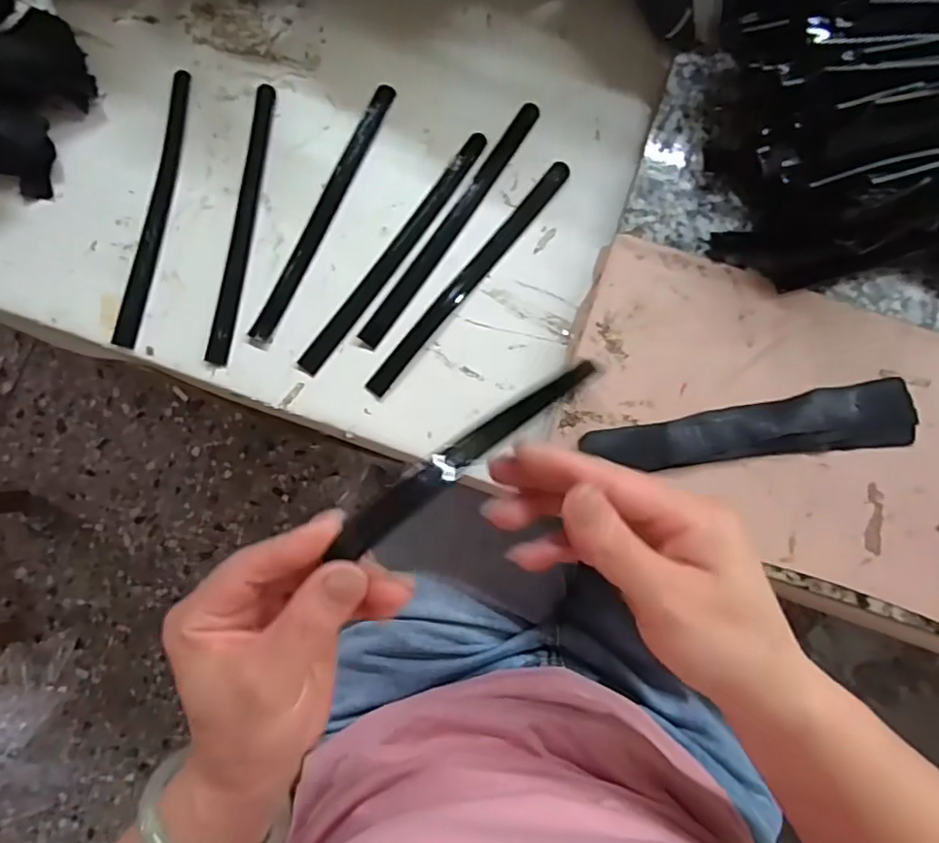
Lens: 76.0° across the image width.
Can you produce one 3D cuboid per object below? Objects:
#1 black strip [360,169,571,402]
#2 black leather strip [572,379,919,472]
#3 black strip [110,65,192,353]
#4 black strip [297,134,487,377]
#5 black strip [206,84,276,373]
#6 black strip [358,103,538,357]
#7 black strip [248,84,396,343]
[{"bbox_3d":[0.001,-0.086,0.360,0.014,0.004,0.178,39,87,6],"label":"black strip"},{"bbox_3d":[0.146,0.004,0.315,0.166,0.010,0.031,-7,78,3],"label":"black leather strip"},{"bbox_3d":[-0.194,-0.132,0.373,0.015,0.007,0.175,9,84,4],"label":"black strip"},{"bbox_3d":[-0.045,-0.103,0.365,0.015,0.004,0.177,36,87,6],"label":"black strip"},{"bbox_3d":[-0.140,-0.123,0.372,0.013,0.004,0.178,7,84,4],"label":"black strip"},{"bbox_3d":[-0.012,-0.120,0.364,0.013,0.004,0.177,34,86,6],"label":"black strip"},{"bbox_3d":[-0.090,-0.130,0.372,0.014,0.005,0.177,25,86,5],"label":"black strip"}]

